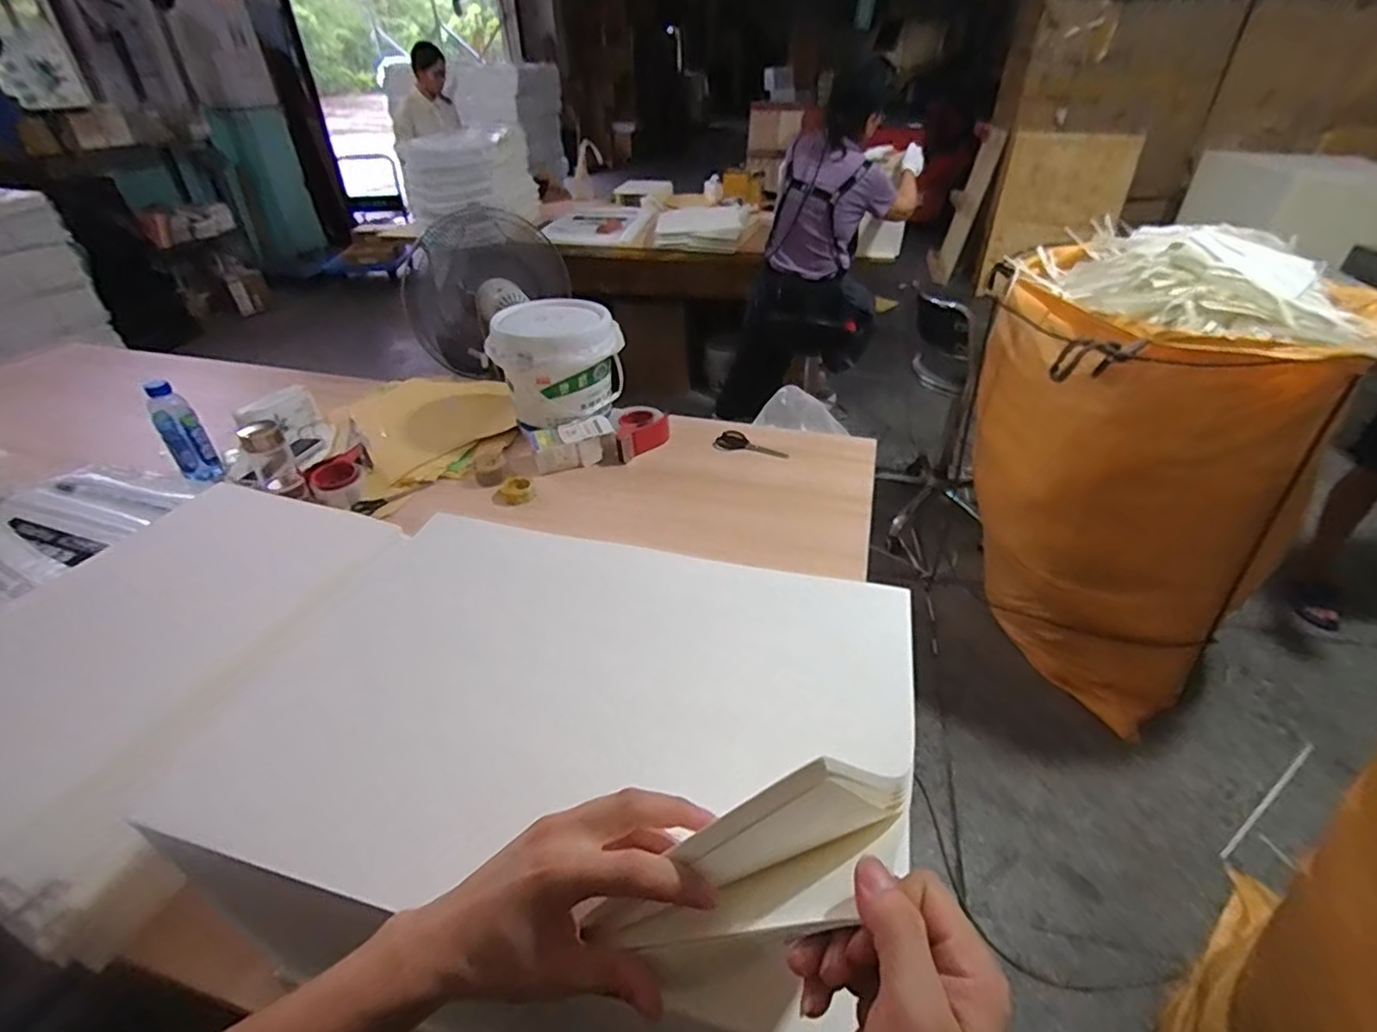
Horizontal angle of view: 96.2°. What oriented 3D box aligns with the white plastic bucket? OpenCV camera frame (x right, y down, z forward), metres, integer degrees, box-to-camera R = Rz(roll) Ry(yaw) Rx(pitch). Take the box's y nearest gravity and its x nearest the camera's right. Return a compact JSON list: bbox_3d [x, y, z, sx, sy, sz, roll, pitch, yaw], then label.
[{"bbox_3d":[-0.290,-0.338,1.379,0.277,0.210,0.248,-9,38,-11],"label":"white plastic bucket"}]

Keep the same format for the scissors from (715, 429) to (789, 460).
[{"bbox_3d":[0.141,-0.160,1.373,0.161,0.016,0.077,13,43,6],"label":"scissors"}]

